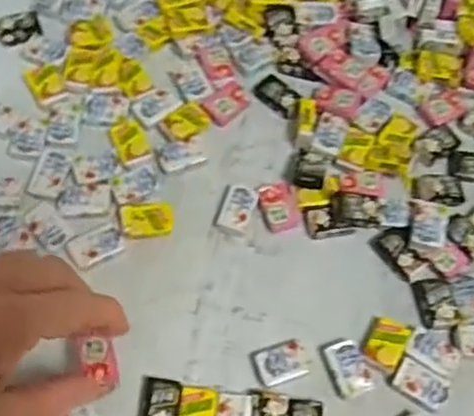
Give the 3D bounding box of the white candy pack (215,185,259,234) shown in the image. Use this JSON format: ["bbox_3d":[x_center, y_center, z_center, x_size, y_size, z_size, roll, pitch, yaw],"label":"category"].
[{"bbox_3d":[0.000,0.000,0.377,0.018,0.007,0.025,19,64,5],"label":"white candy pack"}]

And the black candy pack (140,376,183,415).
[{"bbox_3d":[-0.036,0.093,0.327,0.018,0.004,0.026,7,64,0],"label":"black candy pack"}]

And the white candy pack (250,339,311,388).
[{"bbox_3d":[0.022,0.076,0.342,0.024,0.007,0.019,-17,67,-12],"label":"white candy pack"}]

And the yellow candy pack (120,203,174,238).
[{"bbox_3d":[-0.047,0.007,0.367,0.027,0.004,0.018,-1,64,-4],"label":"yellow candy pack"}]

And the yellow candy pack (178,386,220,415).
[{"bbox_3d":[-0.018,0.097,0.327,0.018,0.004,0.026,11,64,2],"label":"yellow candy pack"}]

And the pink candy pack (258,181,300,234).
[{"bbox_3d":[0.022,-0.001,0.380,0.018,0.007,0.028,-15,66,-11],"label":"pink candy pack"}]

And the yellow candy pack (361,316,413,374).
[{"bbox_3d":[0.074,0.067,0.347,0.019,0.004,0.026,27,65,9],"label":"yellow candy pack"}]

